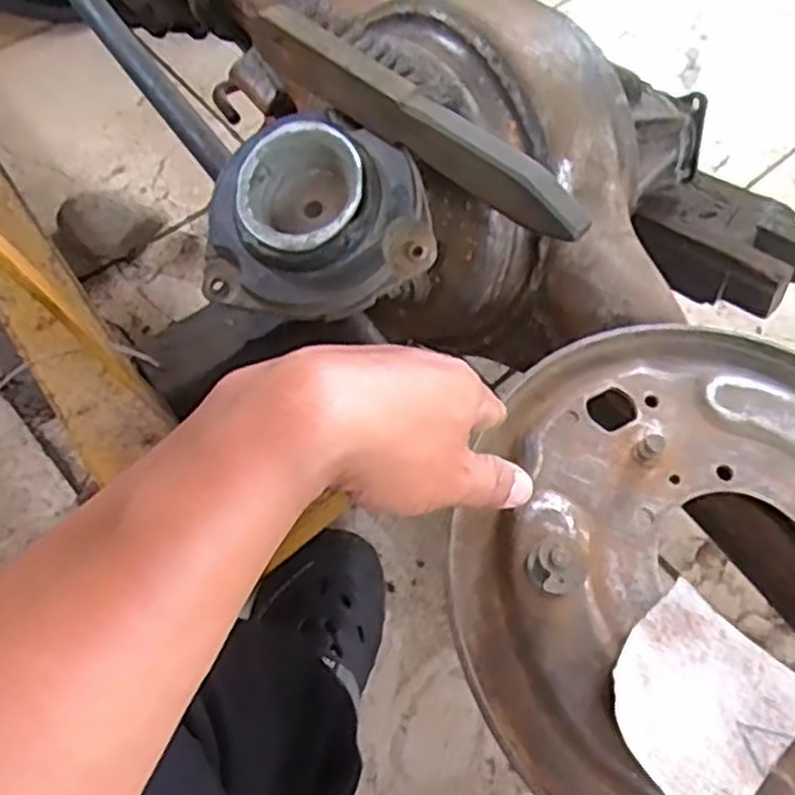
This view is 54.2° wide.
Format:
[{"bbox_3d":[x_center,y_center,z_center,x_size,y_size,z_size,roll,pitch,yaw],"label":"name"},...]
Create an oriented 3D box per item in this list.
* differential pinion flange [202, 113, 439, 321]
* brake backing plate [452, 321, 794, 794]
[{"bbox_3d":[-0.050,-0.110,0.461,0.136,0.058,0.124,-10,89,2],"label":"differential pinion flange"},{"bbox_3d":[0.167,0.083,0.400,0.266,0.053,0.288,0,65,-1],"label":"brake backing plate"}]

